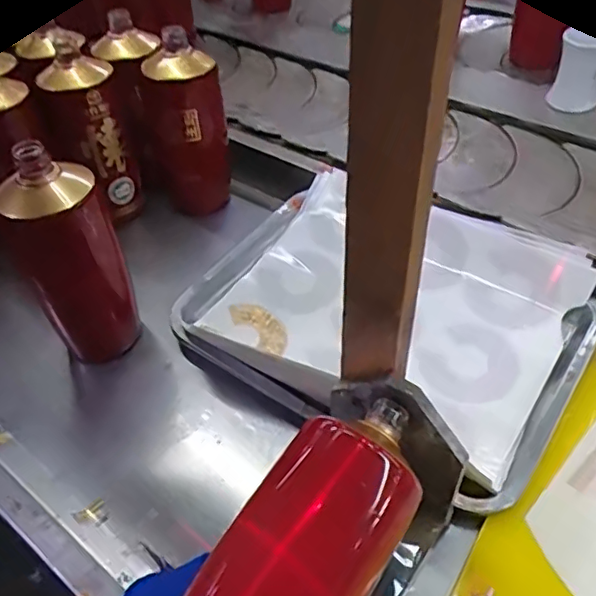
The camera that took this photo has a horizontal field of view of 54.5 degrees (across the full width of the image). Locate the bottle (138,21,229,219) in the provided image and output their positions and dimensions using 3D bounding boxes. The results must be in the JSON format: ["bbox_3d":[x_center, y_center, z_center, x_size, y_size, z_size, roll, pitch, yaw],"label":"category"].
[{"bbox_3d":[-0.129,-0.199,0.675,0.089,0.179,0.077,-11,47,-4],"label":"bottle"}]

